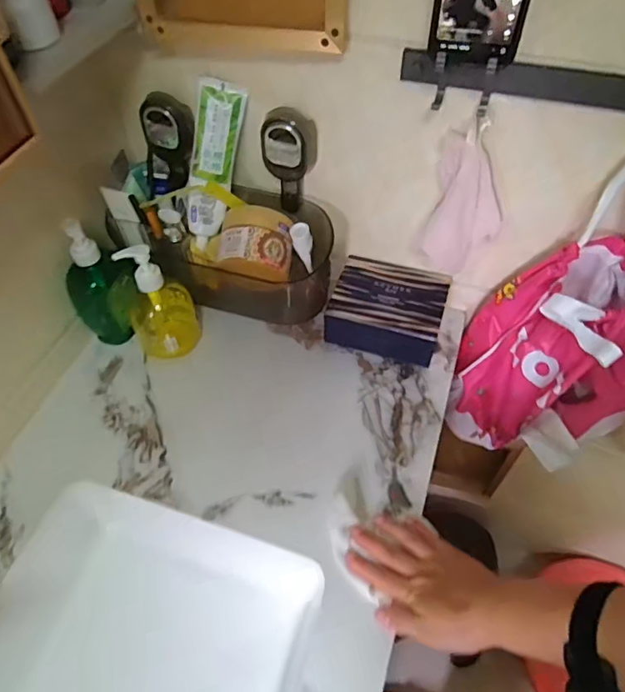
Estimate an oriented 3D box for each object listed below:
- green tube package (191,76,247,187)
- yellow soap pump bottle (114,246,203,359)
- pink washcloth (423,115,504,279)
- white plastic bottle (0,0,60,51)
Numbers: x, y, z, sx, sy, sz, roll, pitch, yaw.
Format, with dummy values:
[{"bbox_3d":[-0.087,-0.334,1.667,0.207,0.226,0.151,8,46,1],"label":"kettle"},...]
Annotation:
[{"bbox_3d":[-0.115,-0.256,0.622,0.053,0.120,0.012,2,33,-17],"label":"green tube package"},{"bbox_3d":[-0.200,-0.059,0.669,0.085,0.173,0.072,-21,54,-15],"label":"yellow soap pump bottle"},{"bbox_3d":[0.179,-0.163,0.583,0.081,0.169,0.034,2,54,4],"label":"pink washcloth"},{"bbox_3d":[-0.245,-0.291,0.436,0.039,0.061,0.041,-22,56,-14],"label":"white plastic bottle"}]

